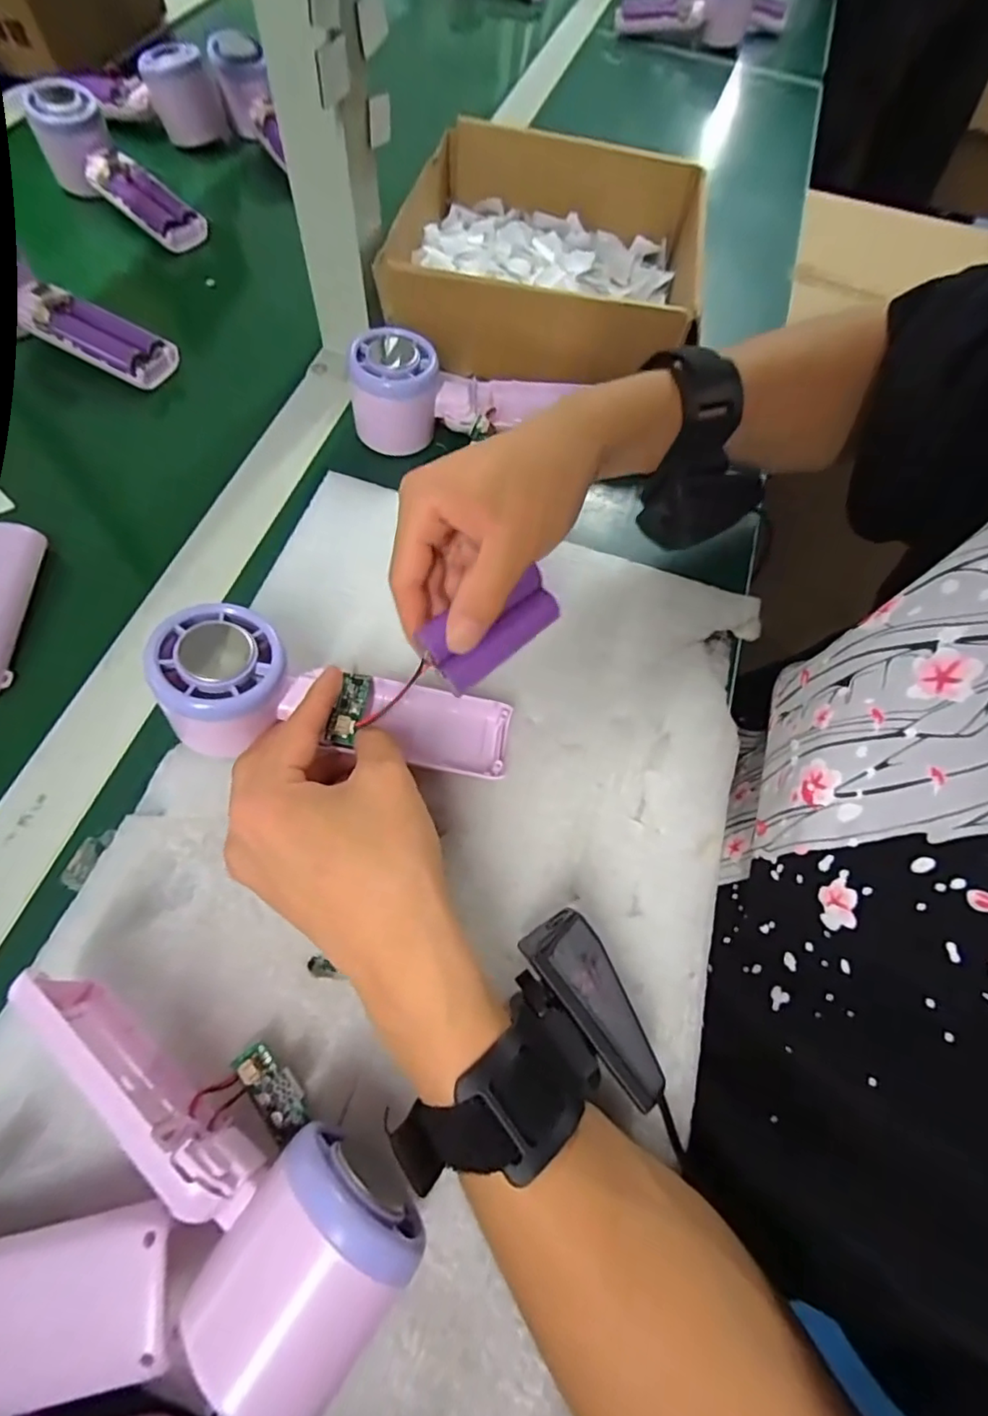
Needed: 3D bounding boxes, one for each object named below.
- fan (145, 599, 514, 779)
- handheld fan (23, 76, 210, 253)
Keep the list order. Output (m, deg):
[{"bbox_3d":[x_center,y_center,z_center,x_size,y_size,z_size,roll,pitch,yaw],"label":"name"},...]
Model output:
[{"bbox_3d":[-0.077,0.004,0.285,0.164,0.050,0.060,15,64,-19],"label":"fan"},{"bbox_3d":[-0.315,-0.446,0.487,0.169,0.044,0.053,41,70,0],"label":"handheld fan"}]

